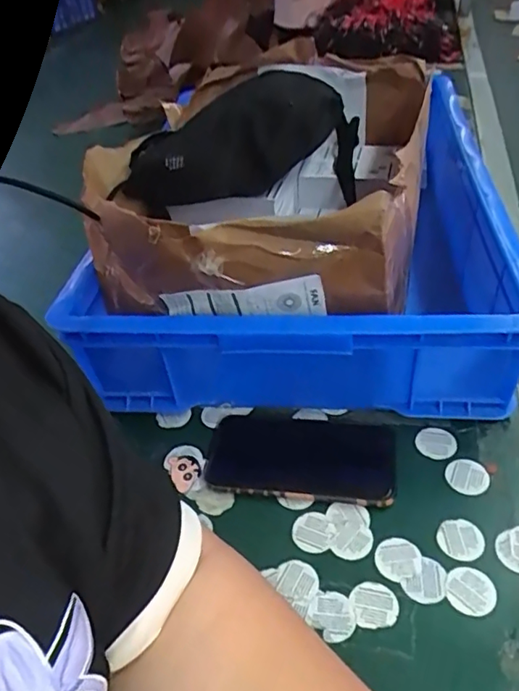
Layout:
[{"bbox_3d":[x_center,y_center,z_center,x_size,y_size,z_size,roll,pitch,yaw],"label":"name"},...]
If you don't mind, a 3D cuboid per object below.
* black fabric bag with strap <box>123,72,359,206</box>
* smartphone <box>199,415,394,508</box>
[{"bbox_3d":[-0.019,-0.225,0.615,0.260,0.102,0.143,-2,48,1],"label":"black fabric bag with strap"},{"bbox_3d":[0.036,0.102,0.485,0.161,0.013,0.078,3,42,13],"label":"smartphone"}]

